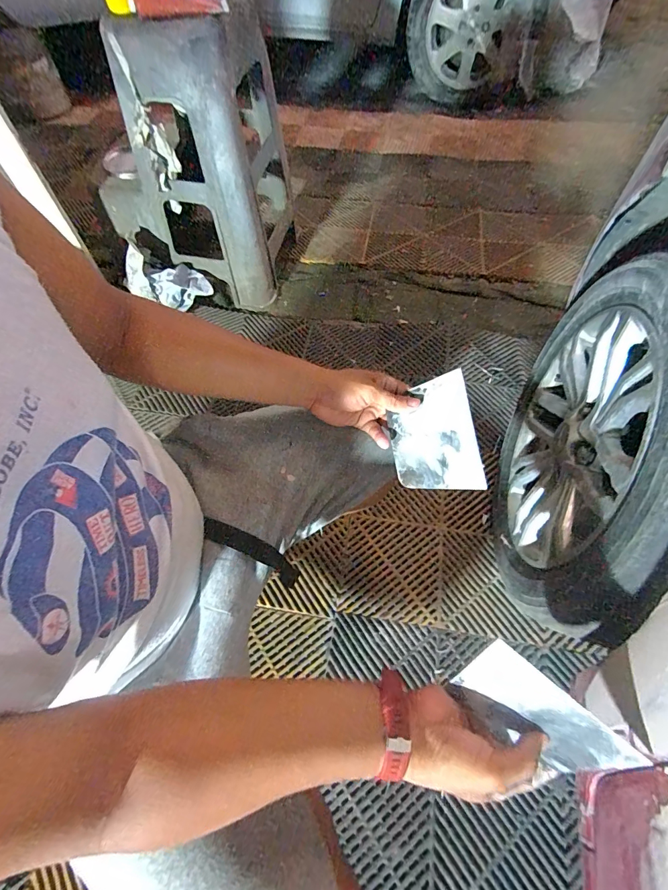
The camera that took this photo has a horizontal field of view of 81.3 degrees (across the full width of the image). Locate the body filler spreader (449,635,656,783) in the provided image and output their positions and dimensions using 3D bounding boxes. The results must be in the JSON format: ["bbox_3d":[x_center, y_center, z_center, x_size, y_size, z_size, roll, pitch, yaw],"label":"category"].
[{"bbox_3d":[0.170,0.239,0.338,0.135,0.094,0.008,39,33,7],"label":"body filler spreader"}]

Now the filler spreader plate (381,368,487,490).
[{"bbox_3d":[0.119,-0.011,0.474,0.098,0.005,0.135,-12,82,14],"label":"filler spreader plate"}]

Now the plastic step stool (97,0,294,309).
[{"bbox_3d":[-0.359,-0.752,1.059,0.403,0.600,0.417,8,60,6],"label":"plastic step stool"}]

